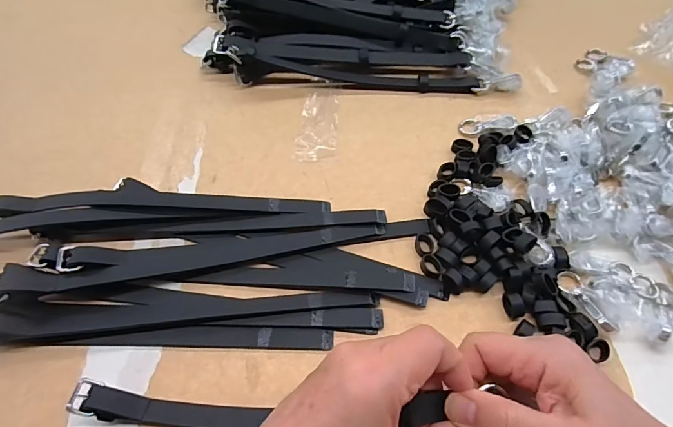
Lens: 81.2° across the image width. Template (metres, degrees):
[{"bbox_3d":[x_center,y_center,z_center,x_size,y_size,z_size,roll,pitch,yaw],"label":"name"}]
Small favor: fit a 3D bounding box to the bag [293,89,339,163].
[{"bbox_3d":[-0.021,-0.096,0.416,0.043,0.006,0.098,-1,60,0],"label":"bag"}]

